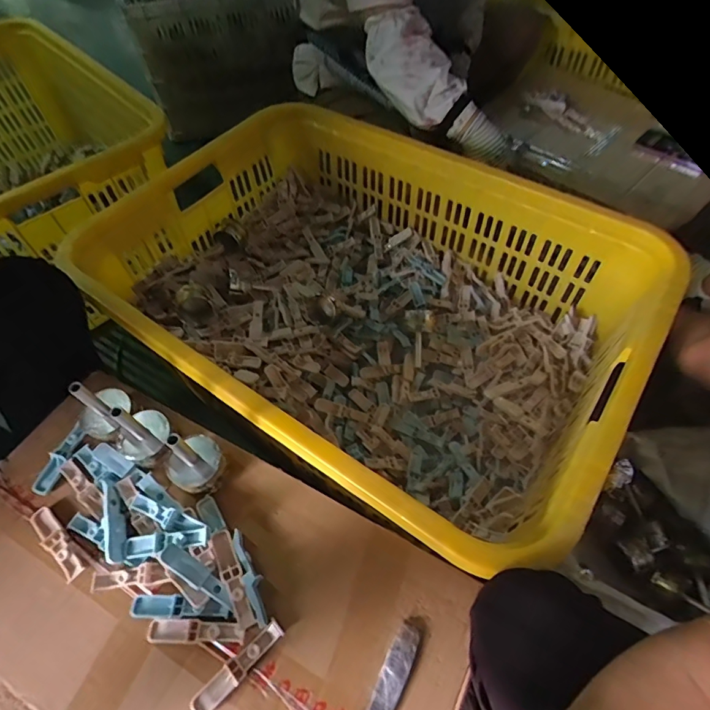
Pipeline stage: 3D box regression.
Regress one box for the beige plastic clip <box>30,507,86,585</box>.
[{"bbox_3d":[-0.332,0.209,0.504,0.094,0.014,0.024,35,63,22],"label":"beige plastic clip"}]

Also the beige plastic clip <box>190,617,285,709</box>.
[{"bbox_3d":[-0.113,0.303,0.438,0.100,0.013,0.021,-40,64,-23],"label":"beige plastic clip"}]

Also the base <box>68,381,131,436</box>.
[{"bbox_3d":[-0.306,0.054,0.531,0.049,0.071,0.059,28,61,19],"label":"base"}]

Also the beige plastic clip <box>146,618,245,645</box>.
[{"bbox_3d":[-0.160,0.278,0.455,0.099,0.017,0.020,0,56,1],"label":"beige plastic clip"}]

